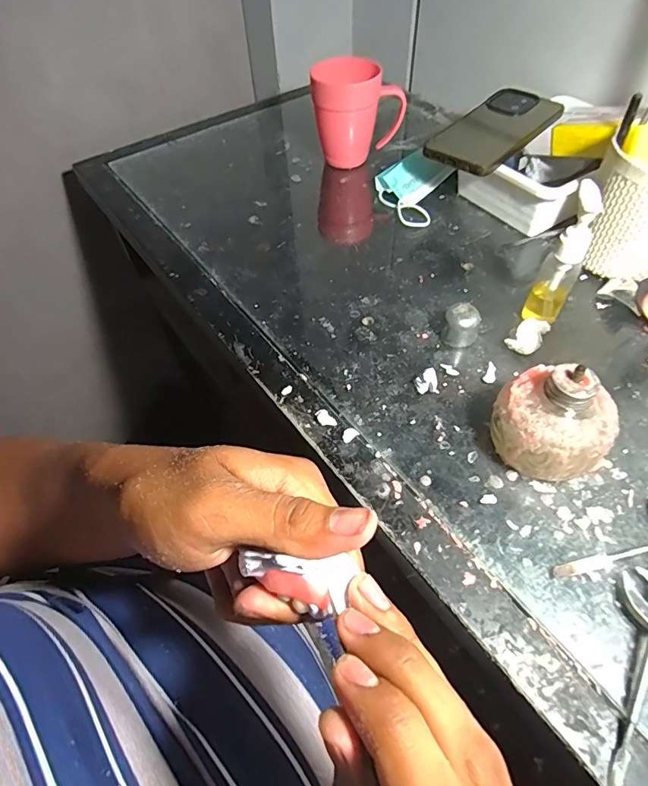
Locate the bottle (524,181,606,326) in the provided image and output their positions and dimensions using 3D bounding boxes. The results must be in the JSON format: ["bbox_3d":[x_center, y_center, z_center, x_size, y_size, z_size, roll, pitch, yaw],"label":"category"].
[{"bbox_3d":[0.198,-0.109,0.376,0.029,0.116,0.033,25,60,19],"label":"bottle"}]

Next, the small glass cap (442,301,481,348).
[{"bbox_3d":[0.120,-0.059,0.397,0.029,0.033,0.025,16,57,14],"label":"small glass cap"}]

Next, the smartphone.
[{"bbox_3d":[0.183,-0.286,0.491,0.081,0.015,0.162,36,64,25],"label":"smartphone"}]

